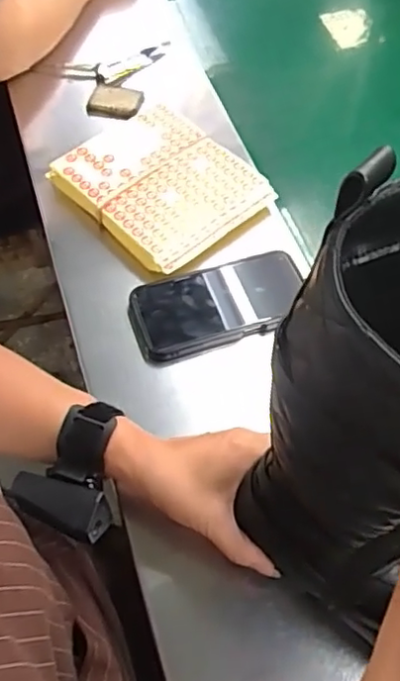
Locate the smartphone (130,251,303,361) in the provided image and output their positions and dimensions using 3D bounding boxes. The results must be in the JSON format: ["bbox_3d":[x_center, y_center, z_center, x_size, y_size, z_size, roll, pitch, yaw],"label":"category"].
[{"bbox_3d":[0.021,-0.037,0.571,0.164,0.013,0.086,-16,61,-9],"label":"smartphone"}]

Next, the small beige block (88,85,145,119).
[{"bbox_3d":[-0.101,-0.286,0.721,0.059,0.012,0.049,13,60,8],"label":"small beige block"}]

